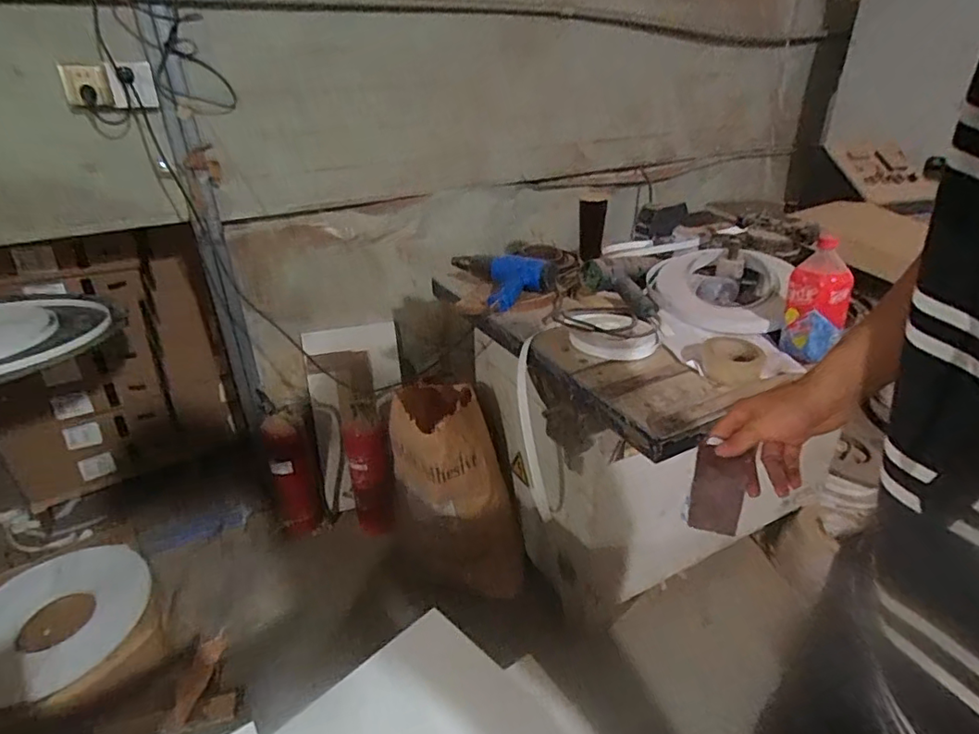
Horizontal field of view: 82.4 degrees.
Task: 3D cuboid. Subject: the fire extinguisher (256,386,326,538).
[{"bbox_3d":[-0.602,0.314,1.734,0.128,0.419,0.134,-6,28,-9],"label":"fire extinguisher"}]

